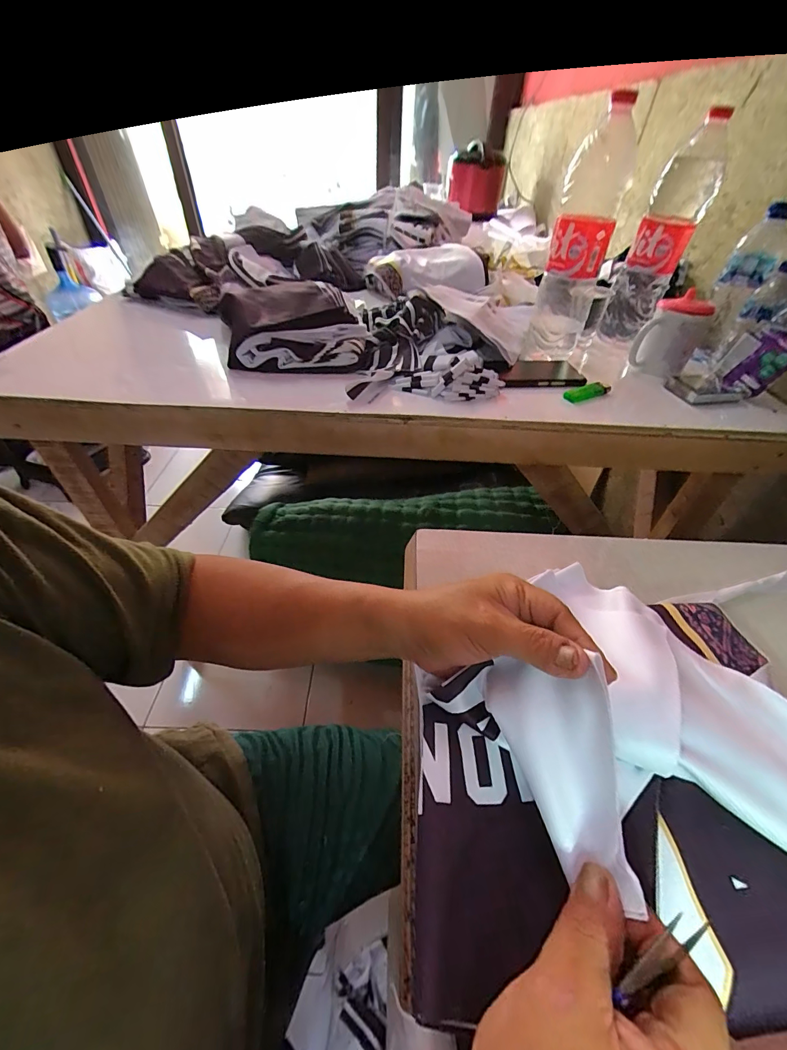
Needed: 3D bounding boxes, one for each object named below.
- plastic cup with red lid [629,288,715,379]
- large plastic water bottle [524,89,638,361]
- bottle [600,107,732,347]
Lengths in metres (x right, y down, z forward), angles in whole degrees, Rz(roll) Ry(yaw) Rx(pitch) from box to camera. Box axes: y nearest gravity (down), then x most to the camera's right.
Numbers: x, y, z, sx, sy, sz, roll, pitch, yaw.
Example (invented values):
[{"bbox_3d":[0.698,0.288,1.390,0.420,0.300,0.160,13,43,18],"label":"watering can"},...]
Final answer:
[{"bbox_3d":[0.446,-0.301,0.635,0.079,0.120,0.078,2,46,-2],"label":"plastic cup with red lid"},{"bbox_3d":[0.280,-0.418,0.589,0.083,0.295,0.088,17,47,13],"label":"large plastic water bottle"},{"bbox_3d":[0.455,-0.468,0.658,0.073,0.273,0.083,27,50,22],"label":"bottle"}]

